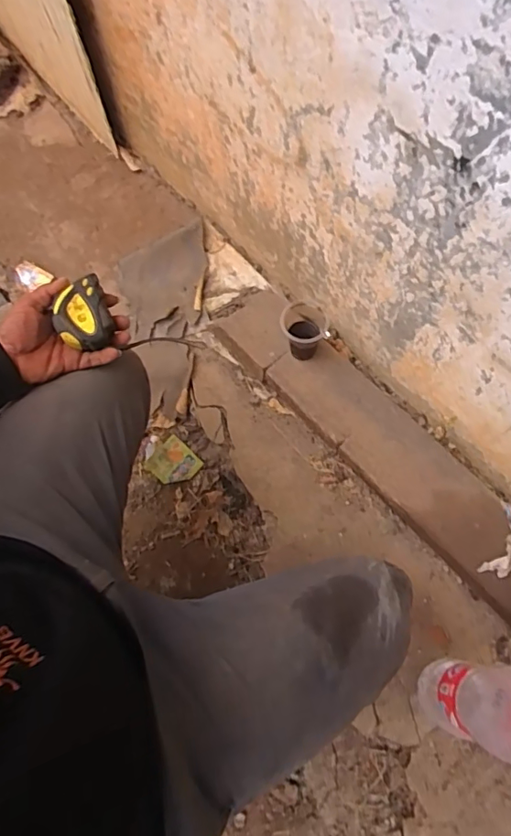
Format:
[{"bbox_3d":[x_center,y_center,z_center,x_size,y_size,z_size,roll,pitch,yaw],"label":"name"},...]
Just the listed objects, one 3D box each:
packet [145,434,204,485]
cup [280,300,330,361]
[{"bbox_3d":[-0.143,0.079,0.885,0.077,0.011,0.073,40,75,14],"label":"packet"},{"bbox_3d":[0.077,-0.133,0.790,0.076,0.080,0.073,0,69,0],"label":"cup"}]

